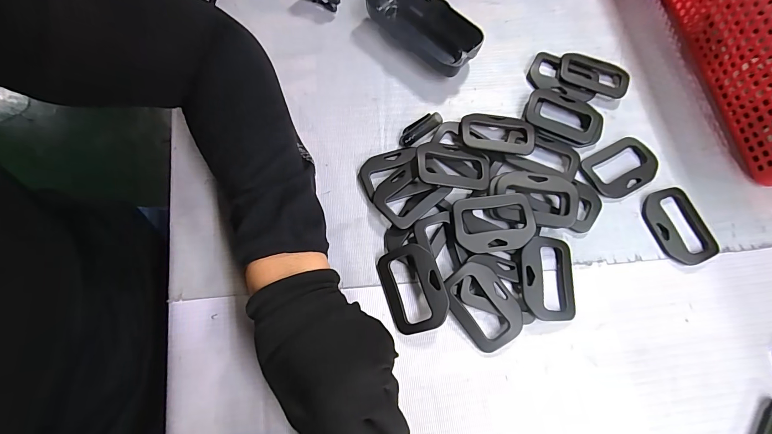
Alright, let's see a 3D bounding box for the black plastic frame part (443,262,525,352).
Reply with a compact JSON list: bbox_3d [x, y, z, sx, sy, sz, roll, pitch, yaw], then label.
[{"bbox_3d":[0.069,0.062,0.254,0.043,0.007,0.059,-38,86,-1],"label":"black plastic frame part"}]

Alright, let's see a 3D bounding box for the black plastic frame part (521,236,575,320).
[{"bbox_3d":[0.122,0.045,0.264,0.044,0.006,0.061,9,72,-13],"label":"black plastic frame part"}]

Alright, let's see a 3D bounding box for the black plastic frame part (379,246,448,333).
[{"bbox_3d":[0.020,0.051,0.255,0.044,0.008,0.059,-24,75,15],"label":"black plastic frame part"}]

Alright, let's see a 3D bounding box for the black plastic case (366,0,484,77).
[{"bbox_3d":[0.036,-0.174,0.327,0.109,0.027,0.048,43,76,12],"label":"black plastic case"}]

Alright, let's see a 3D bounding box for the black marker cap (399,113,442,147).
[{"bbox_3d":[0.029,-0.074,0.301,0.041,0.007,0.016,-40,77,-13],"label":"black marker cap"}]

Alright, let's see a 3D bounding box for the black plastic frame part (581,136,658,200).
[{"bbox_3d":[0.198,-0.042,0.298,0.060,0.004,0.043,-30,74,-11],"label":"black plastic frame part"}]

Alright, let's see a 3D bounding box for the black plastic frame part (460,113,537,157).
[{"bbox_3d":[0.095,-0.071,0.300,0.062,0.005,0.042,8,57,2],"label":"black plastic frame part"}]

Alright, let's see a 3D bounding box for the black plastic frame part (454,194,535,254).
[{"bbox_3d":[0.082,0.004,0.268,0.060,0.008,0.041,-4,71,-3],"label":"black plastic frame part"}]

